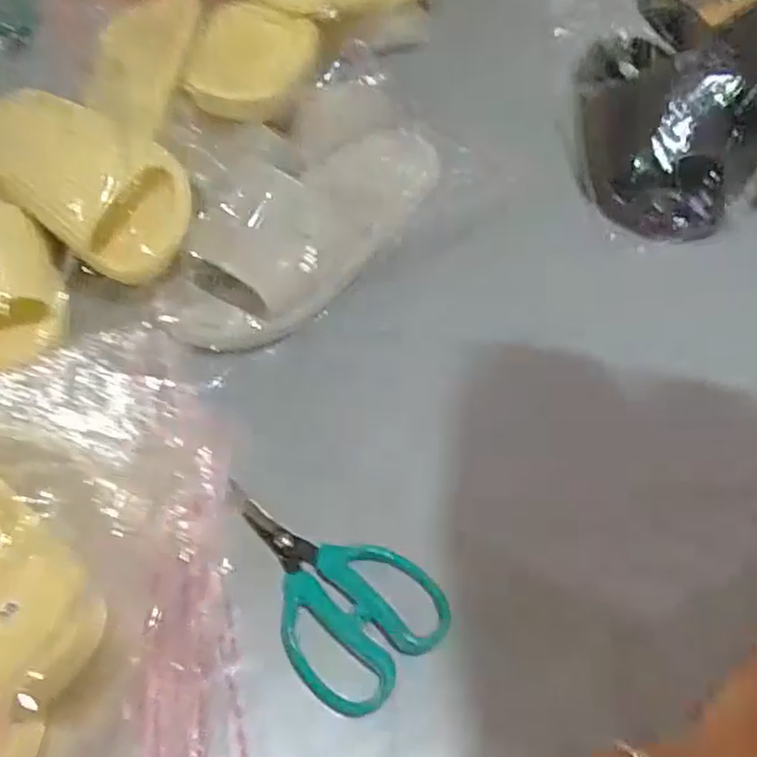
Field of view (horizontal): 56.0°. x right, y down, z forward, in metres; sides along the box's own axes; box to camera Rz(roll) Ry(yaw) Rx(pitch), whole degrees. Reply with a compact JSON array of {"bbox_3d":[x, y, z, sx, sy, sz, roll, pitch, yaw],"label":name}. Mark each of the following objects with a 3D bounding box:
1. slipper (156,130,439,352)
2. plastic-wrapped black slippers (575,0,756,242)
[{"bbox_3d":[-0.062,-0.120,0.548,0.107,0.066,0.266,29,57,23],"label":"slipper"},{"bbox_3d":[0.278,-0.253,0.599,0.193,0.109,0.266,7,52,7],"label":"plastic-wrapped black slippers"}]

